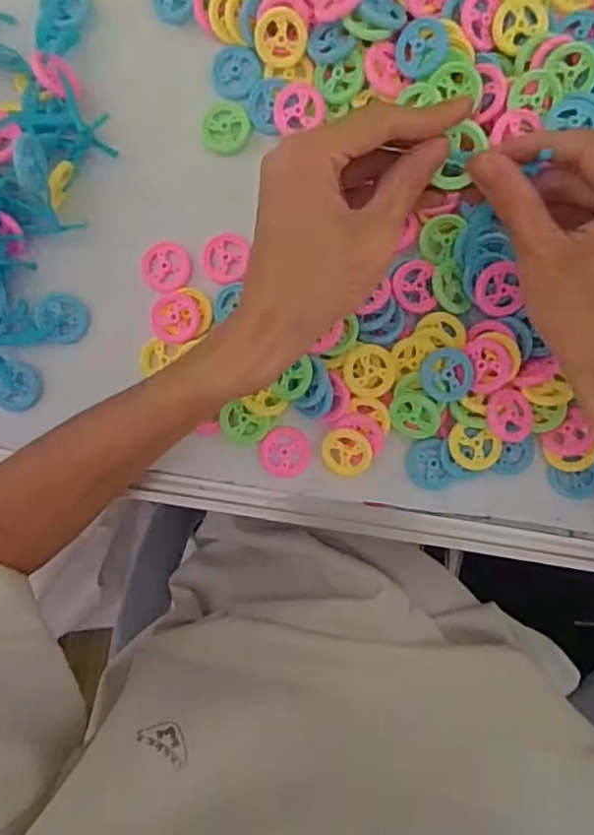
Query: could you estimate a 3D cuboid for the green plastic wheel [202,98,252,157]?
[{"bbox_3d":[-0.042,-0.171,0.368,0.029,0.006,0.029,0,92,4],"label":"green plastic wheel"}]

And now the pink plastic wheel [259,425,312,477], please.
[{"bbox_3d":[-0.007,0.020,0.373,0.029,0.011,0.030,0,92,4],"label":"pink plastic wheel"}]

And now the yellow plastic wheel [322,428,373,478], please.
[{"bbox_3d":[0.029,0.021,0.363,0.029,0.004,0.028,4,107,14],"label":"yellow plastic wheel"}]

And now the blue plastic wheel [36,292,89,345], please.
[{"bbox_3d":[-0.141,-0.060,0.374,0.029,0.005,0.029,-1,92,-19],"label":"blue plastic wheel"}]

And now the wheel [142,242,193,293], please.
[{"bbox_3d":[-0.078,-0.090,0.373,0.029,0.006,0.030,0,92,4],"label":"wheel"}]

